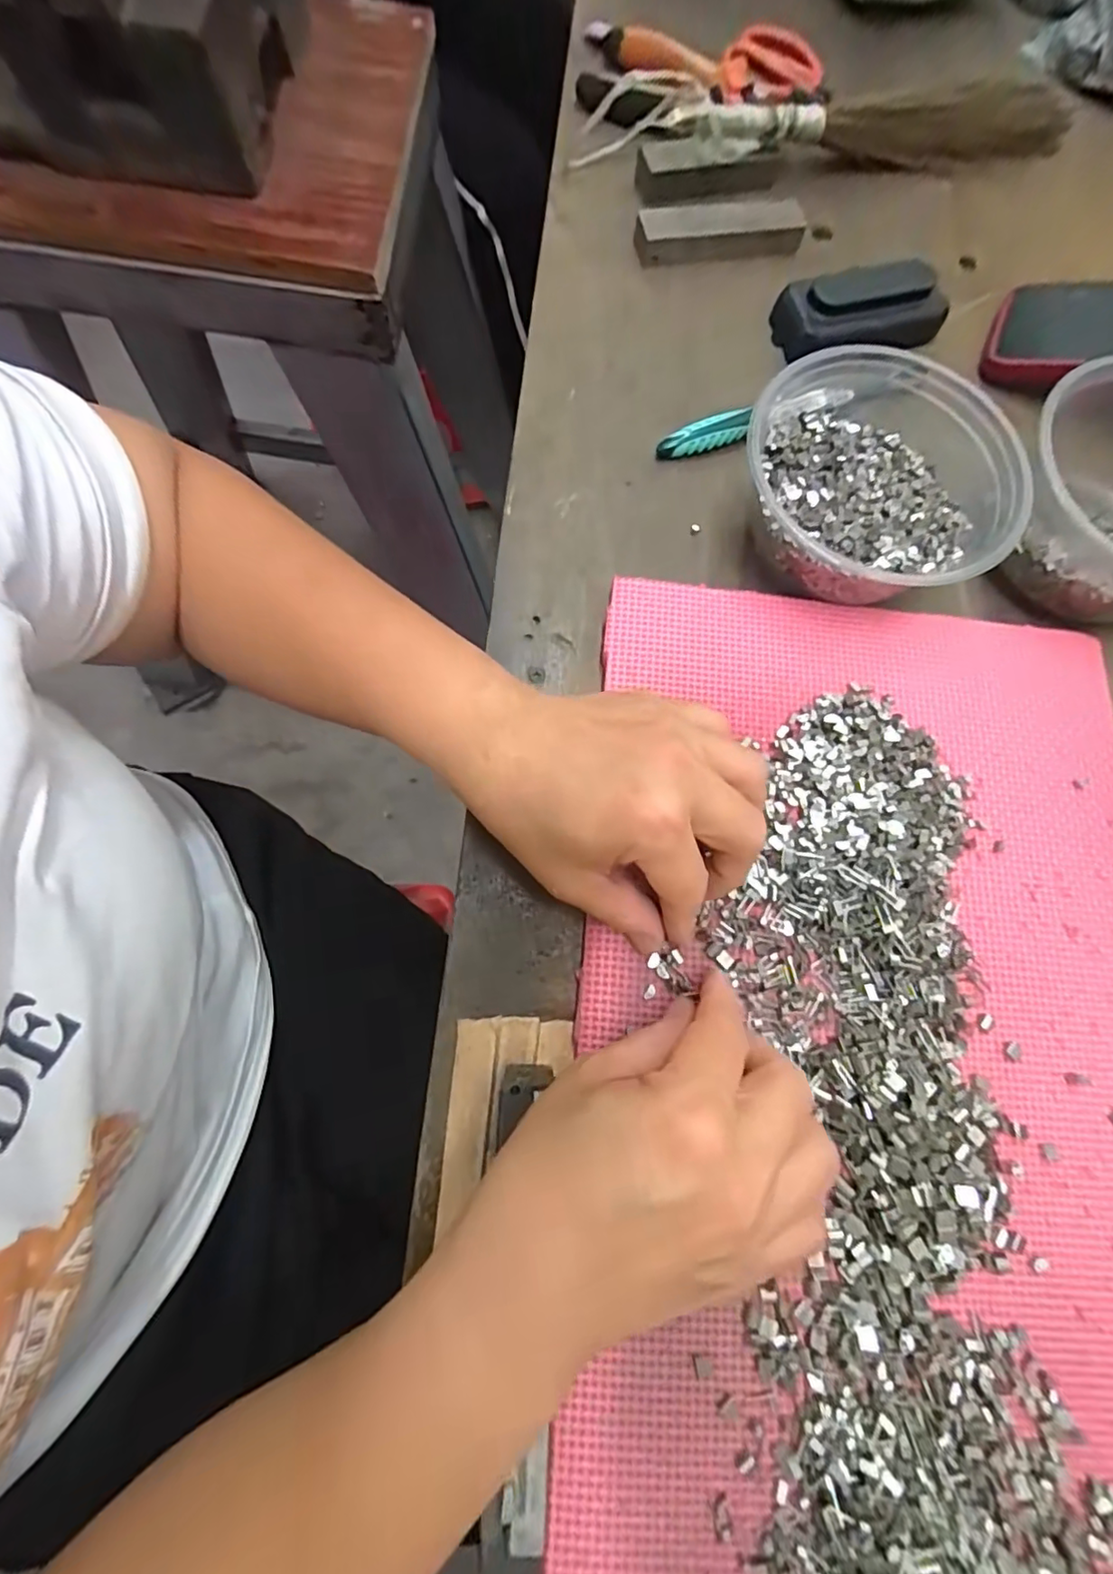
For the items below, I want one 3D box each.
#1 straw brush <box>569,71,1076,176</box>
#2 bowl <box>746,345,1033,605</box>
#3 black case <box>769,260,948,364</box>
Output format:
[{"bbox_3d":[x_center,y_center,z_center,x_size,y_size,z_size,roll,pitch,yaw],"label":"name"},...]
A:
[{"bbox_3d":[0.196,-0.452,0.388,0.363,0.043,0.038,-13,77,-8],"label":"straw brush"},{"bbox_3d":[0.163,-0.151,0.289,0.123,0.056,0.129,1,76,-5],"label":"bowl"},{"bbox_3d":[0.190,-0.295,0.351,0.104,0.028,0.035,-4,76,-6],"label":"black case"}]

